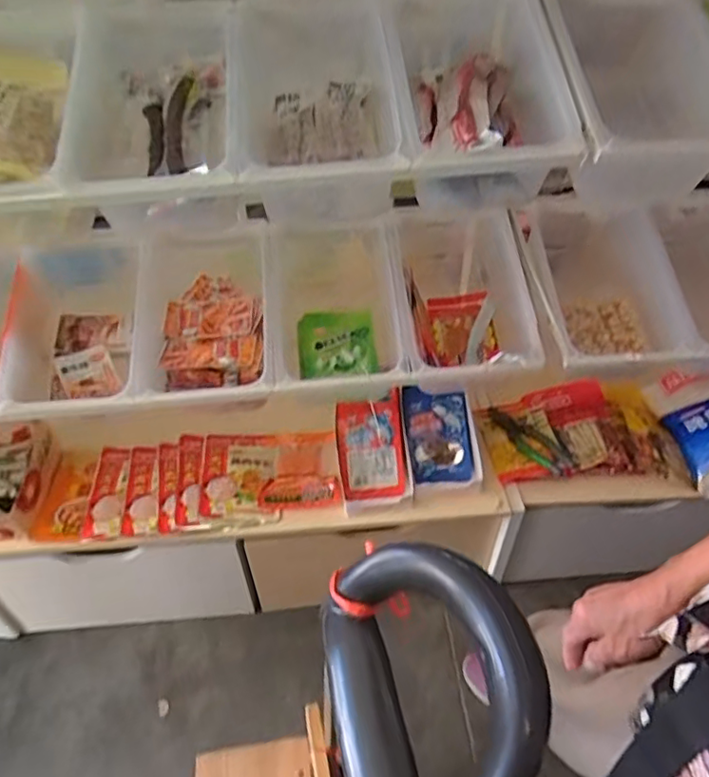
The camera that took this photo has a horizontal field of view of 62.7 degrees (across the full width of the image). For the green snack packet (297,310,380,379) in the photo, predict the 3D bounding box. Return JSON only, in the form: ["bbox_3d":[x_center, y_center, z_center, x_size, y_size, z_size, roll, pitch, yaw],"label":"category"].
[{"bbox_3d":[-0.030,-0.068,0.989,0.125,0.019,0.139,-5,68,-5],"label":"green snack packet"}]

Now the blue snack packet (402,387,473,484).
[{"bbox_3d":[0.158,0.083,1.088,0.121,0.021,0.179,-9,85,-9],"label":"blue snack packet"}]

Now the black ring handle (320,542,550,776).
[{"bbox_3d":[0.035,0.173,0.323,0.045,0.153,0.175,26,31,-37],"label":"black ring handle"}]

